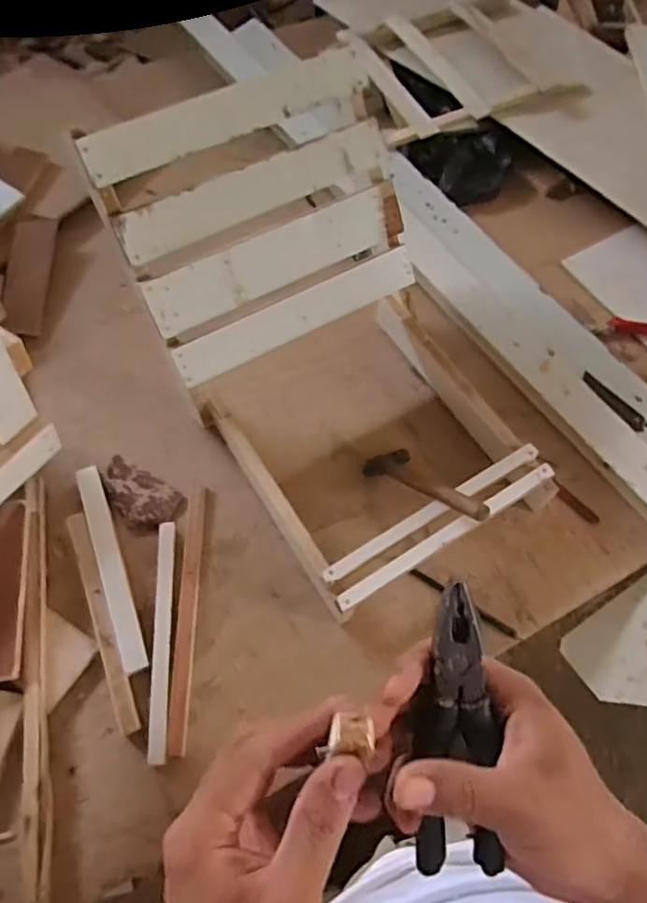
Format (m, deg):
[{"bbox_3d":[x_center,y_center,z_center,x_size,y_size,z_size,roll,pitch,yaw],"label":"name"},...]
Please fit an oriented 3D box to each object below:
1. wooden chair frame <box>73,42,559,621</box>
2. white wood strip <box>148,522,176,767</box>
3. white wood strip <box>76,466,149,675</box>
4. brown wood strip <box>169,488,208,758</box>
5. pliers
[{"bbox_3d":[0.014,-0.140,0.703,0.354,0.285,0.514,-26,65,-15],"label":"wooden chair frame"},{"bbox_3d":[-0.173,0.196,0.675,0.019,0.018,0.248,-3,61,-4],"label":"white wood strip"},{"bbox_3d":[-0.238,0.125,0.704,0.026,0.018,0.241,-19,66,-10],"label":"white wood strip"},{"bbox_3d":[-0.151,0.173,0.691,0.021,0.015,0.288,0,61,-2],"label":"brown wood strip"},{"bbox_3d":[0.066,0.139,0.313,0.041,0.011,0.144,-1,95,-2],"label":"pliers"}]

